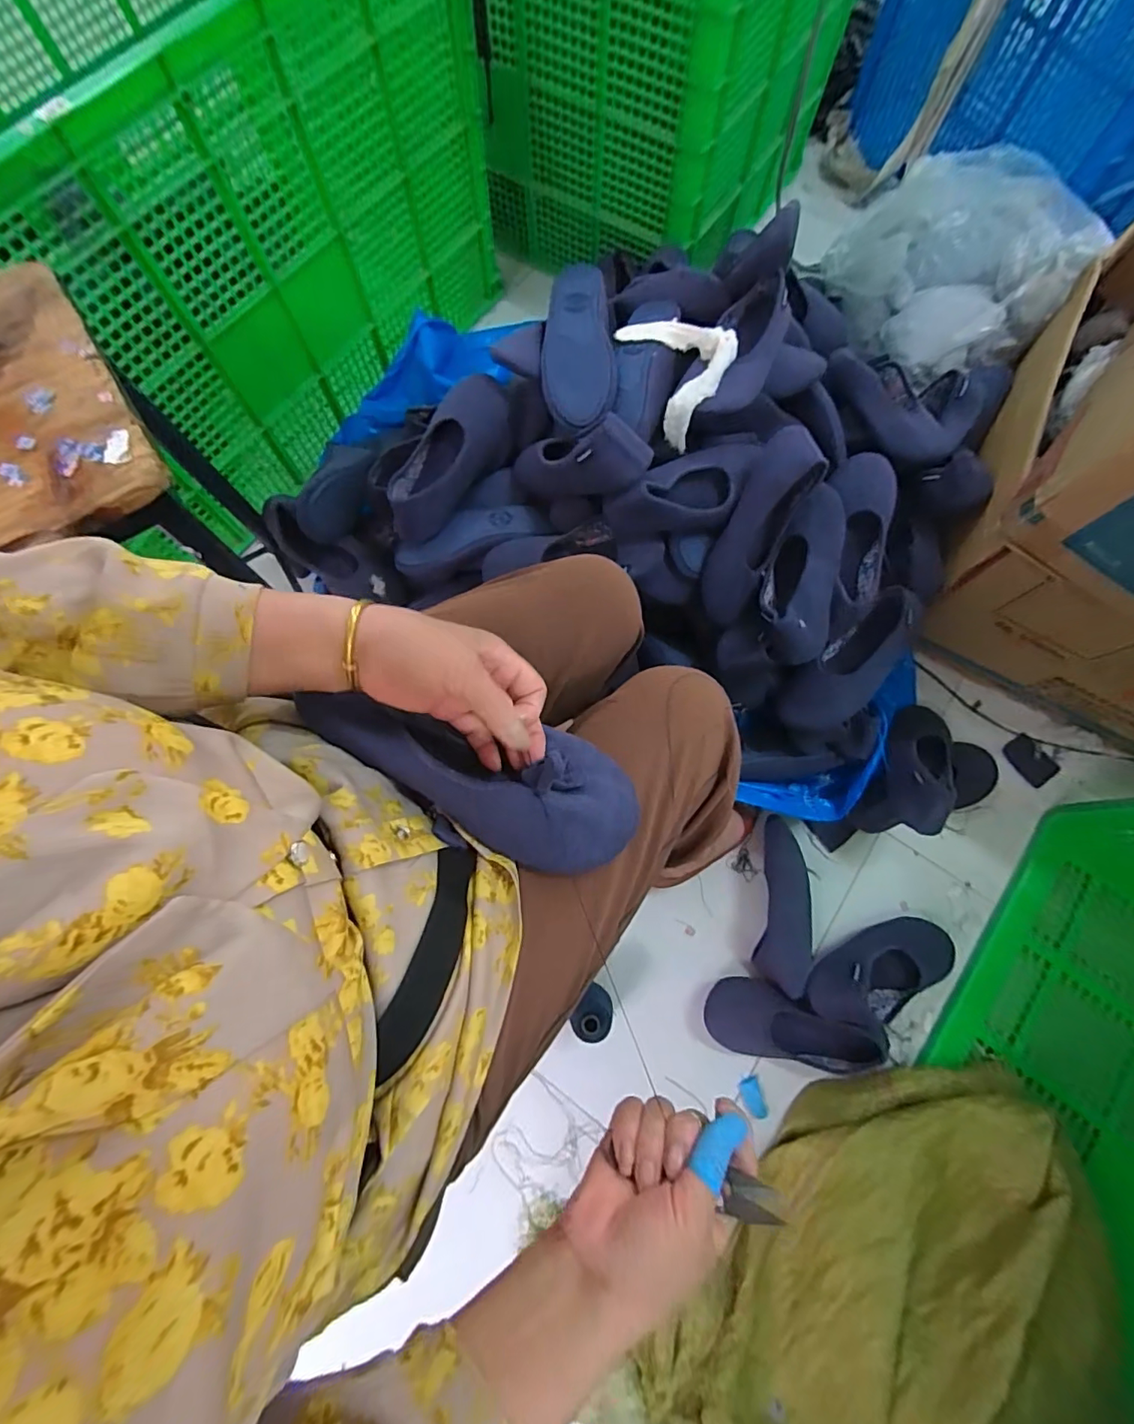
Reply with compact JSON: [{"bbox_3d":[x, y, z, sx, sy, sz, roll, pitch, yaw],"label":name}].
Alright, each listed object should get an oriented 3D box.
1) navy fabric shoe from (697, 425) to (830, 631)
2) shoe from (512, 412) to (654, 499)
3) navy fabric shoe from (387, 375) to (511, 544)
[{"bbox_3d":[0.255,-0.240,0.701,0.080,0.057,0.253,24,119,6],"label":"navy fabric shoe"},{"bbox_3d":[0.007,-0.337,0.700,0.244,0.075,0.058,20,71,48],"label":"shoe"},{"bbox_3d":[-0.177,-0.366,0.759,0.094,0.089,0.254,37,95,9],"label":"navy fabric shoe"}]

